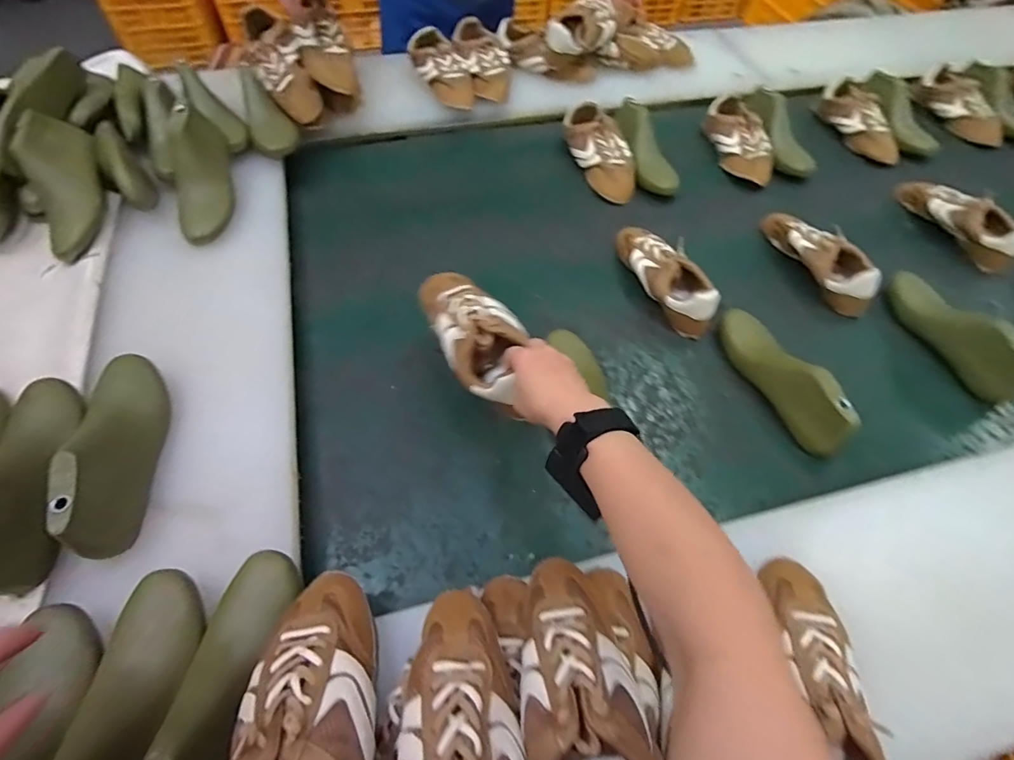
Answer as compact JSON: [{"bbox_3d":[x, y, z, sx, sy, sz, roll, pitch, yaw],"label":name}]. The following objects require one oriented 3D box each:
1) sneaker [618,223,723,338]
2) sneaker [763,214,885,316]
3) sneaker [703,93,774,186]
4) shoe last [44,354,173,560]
[{"bbox_3d":[0.239,-0.165,0.739,0.076,0.066,0.224,-21,61,-14],"label":"sneaker"},{"bbox_3d":[0.498,-0.202,0.772,0.071,0.069,0.213,-13,60,-9],"label":"sneaker"},{"bbox_3d":[0.455,-0.466,0.935,0.079,0.063,0.213,-9,59,-7],"label":"sneaker"},{"bbox_3d":[-0.410,0.061,0.501,0.072,0.082,0.223,-15,60,-10],"label":"shoe last"}]

